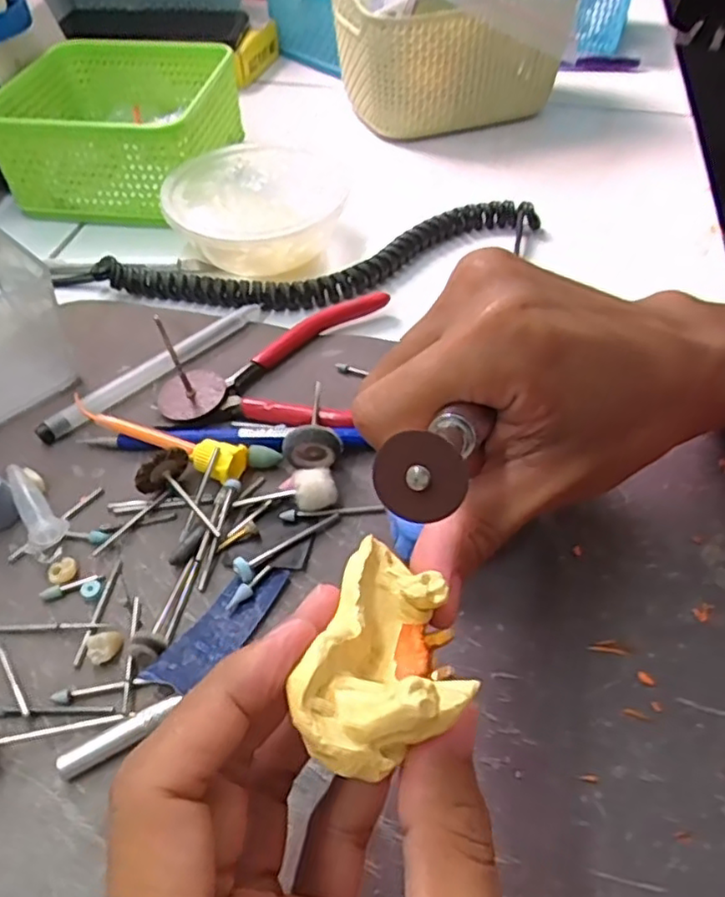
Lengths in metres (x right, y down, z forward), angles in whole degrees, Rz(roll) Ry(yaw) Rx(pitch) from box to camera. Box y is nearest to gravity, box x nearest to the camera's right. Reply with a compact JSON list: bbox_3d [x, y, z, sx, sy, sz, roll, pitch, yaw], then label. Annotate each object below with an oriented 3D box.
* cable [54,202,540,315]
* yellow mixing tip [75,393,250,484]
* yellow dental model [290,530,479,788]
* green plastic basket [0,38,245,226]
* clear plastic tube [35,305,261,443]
[{"bbox_3d":[-0.025,-0.106,0.369,0.277,0.014,0.059,-10,50,-8],"label":"cable"},{"bbox_3d":[-0.092,-0.008,0.285,0.086,0.014,0.018,21,53,18],"label":"yellow mixing tip"},{"bbox_3d":[0.007,0.046,0.146,0.033,0.023,0.052,14,54,12],"label":"yellow dental model"},{"bbox_3d":[-0.154,-0.220,0.433,0.130,0.057,0.141,5,50,5],"label":"green plastic basket"},{"bbox_3d":[-0.099,-0.042,0.318,0.013,0.007,0.127,37,59,28],"label":"clear plastic tube"}]

